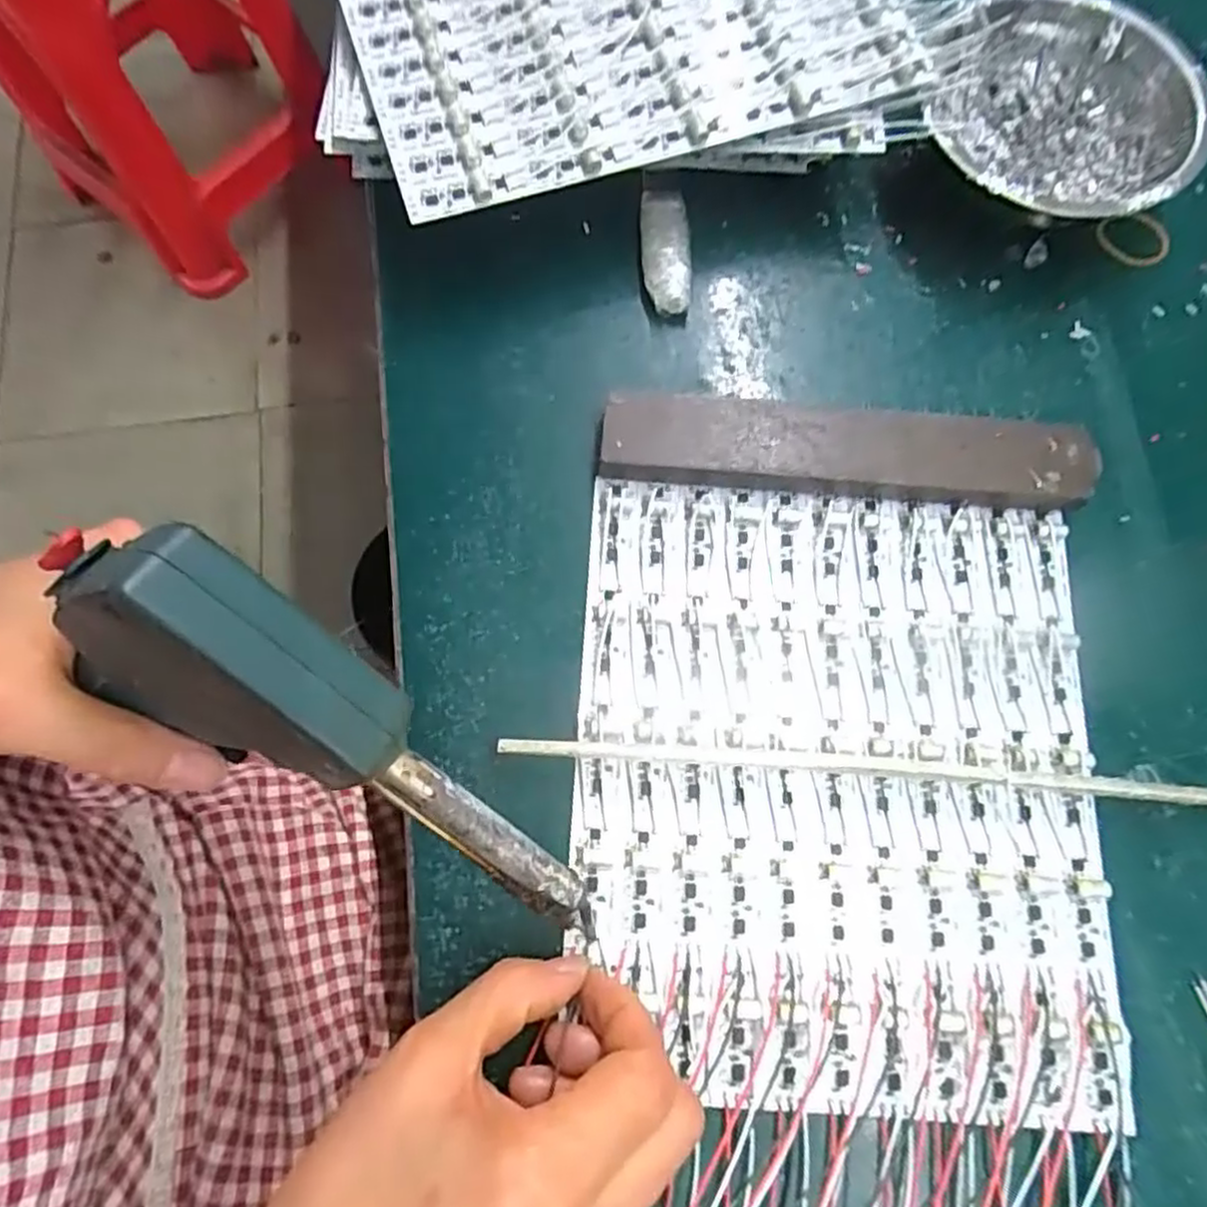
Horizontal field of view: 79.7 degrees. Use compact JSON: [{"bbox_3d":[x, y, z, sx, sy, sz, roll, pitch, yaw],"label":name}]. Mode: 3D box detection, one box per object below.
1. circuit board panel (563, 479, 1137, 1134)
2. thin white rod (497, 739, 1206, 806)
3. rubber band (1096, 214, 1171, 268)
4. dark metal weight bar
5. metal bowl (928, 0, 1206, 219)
[{"bbox_3d":[0.088,0.064,0.273,0.193,0.010,0.223,4,75,0],"label":"circuit board panel"},{"bbox_3d":[0.101,0.062,0.271,0.276,0.013,0.009,4,75,0],"label":"thin white rod"},{"bbox_3d":[0.248,-0.170,0.337,0.032,0.006,0.026,40,78,9],"label":"rubber band"},{"bbox_3d":[0.100,-0.064,0.303,0.198,0.017,0.037,4,75,0],"label":"dark metal weight bar"},{"bbox_3d":[0.207,-0.218,0.333,0.119,0.042,0.123,15,75,3],"label":"metal bowl"}]

